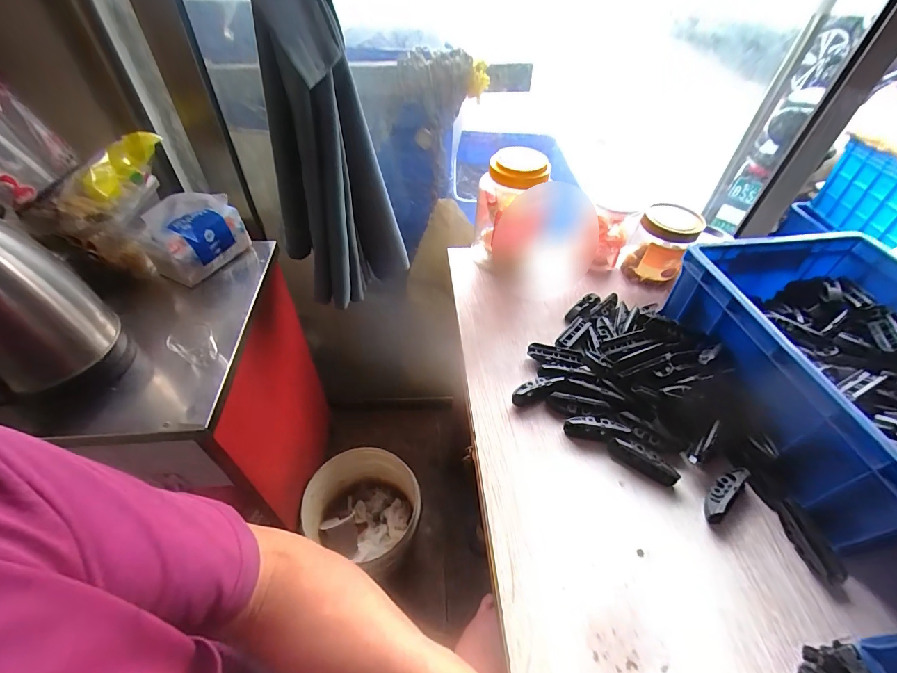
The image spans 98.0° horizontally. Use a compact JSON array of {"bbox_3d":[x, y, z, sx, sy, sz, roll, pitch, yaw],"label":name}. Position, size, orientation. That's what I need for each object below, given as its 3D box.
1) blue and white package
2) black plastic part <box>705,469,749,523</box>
[{"bbox_3d":[-0.454,-0.183,0.696,0.096,0.113,0.138,16,48,12],"label":"blue and white package"},{"bbox_3d":[0.278,0.159,0.395,0.065,0.025,0.020,-31,56,-28],"label":"black plastic part"}]

